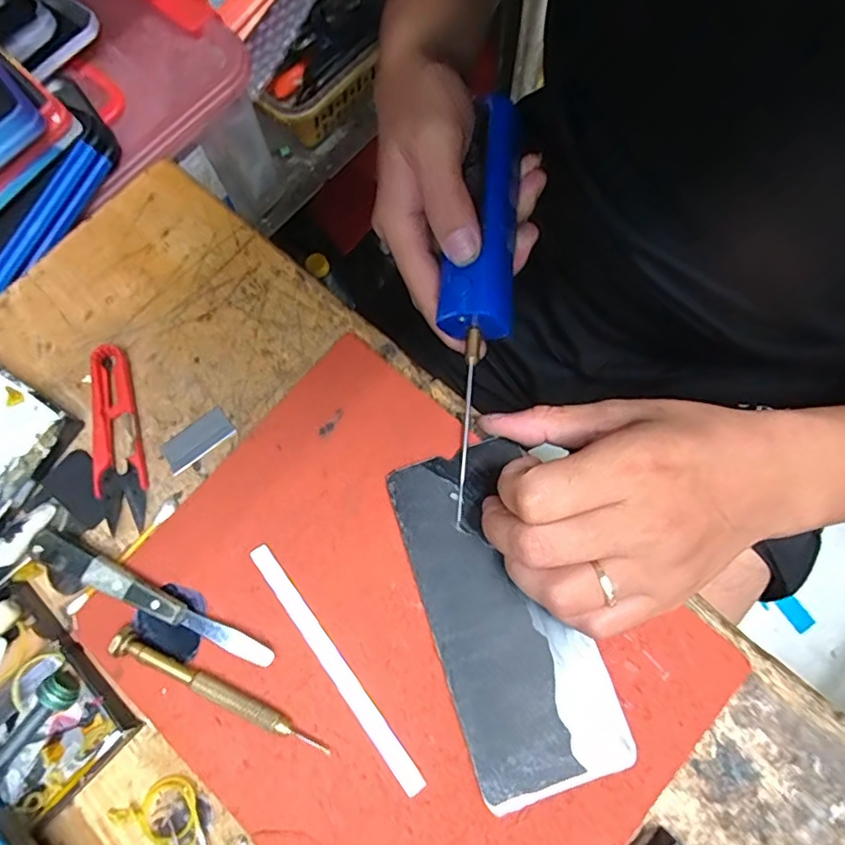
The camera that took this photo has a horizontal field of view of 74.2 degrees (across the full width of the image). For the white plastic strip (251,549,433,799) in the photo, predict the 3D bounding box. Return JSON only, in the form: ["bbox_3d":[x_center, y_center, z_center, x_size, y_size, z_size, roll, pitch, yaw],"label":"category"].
[{"bbox_3d":[-0.042,0.113,0.262,0.010,0.005,0.130,-37,76,-7],"label":"white plastic strip"}]

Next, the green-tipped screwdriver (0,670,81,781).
[{"bbox_3d":[-0.194,0.154,0.250,0.016,0.012,0.093,38,79,12],"label":"green-tipped screwdriver"}]

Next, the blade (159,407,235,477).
[{"bbox_3d":[-0.121,0.009,0.301,0.038,0.004,0.019,-38,76,-8],"label":"blade"}]

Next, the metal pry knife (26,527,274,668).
[{"bbox_3d":[-0.132,0.085,0.268,0.131,0.009,0.013,24,76,9],"label":"metal pry knife"}]

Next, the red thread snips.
[{"bbox_3d":[-0.161,0.005,0.295,0.022,0.011,0.098,-11,74,-1],"label":"red thread snips"}]

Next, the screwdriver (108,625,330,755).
[{"bbox_3d":[-0.093,0.122,0.256,0.108,0.011,0.011,22,76,8],"label":"screwdriver"}]

